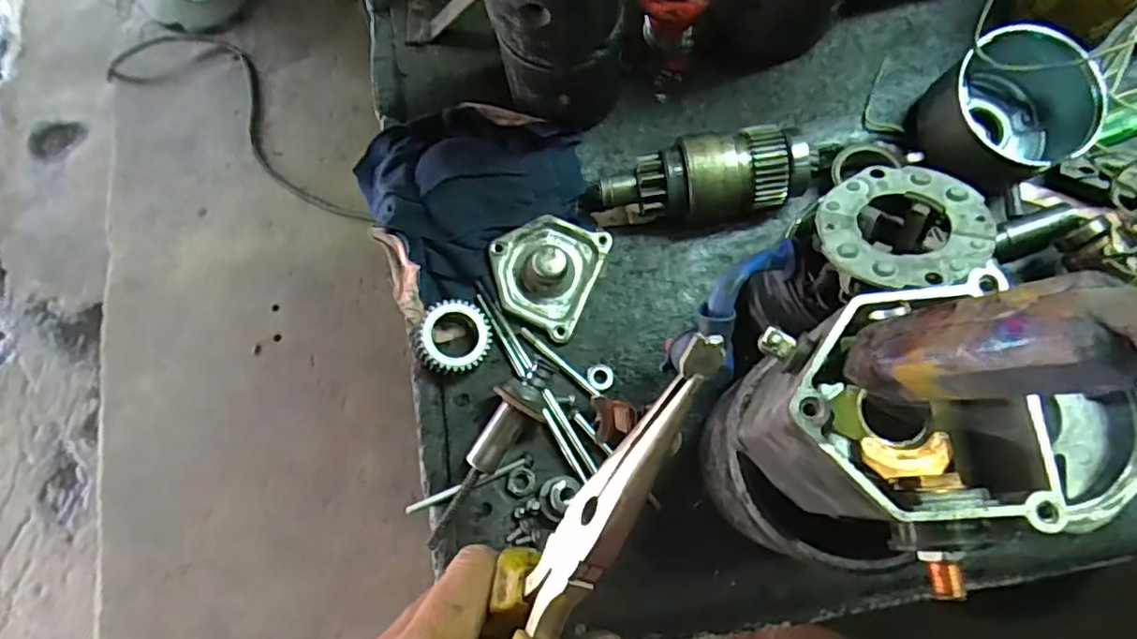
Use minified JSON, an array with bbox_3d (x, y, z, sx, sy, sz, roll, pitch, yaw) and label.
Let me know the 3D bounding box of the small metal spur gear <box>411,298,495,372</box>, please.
[{"bbox_3d":[-0.075,0.011,0.404,0.049,0.020,0.047,2,84,-21],"label":"small metal spur gear"}]

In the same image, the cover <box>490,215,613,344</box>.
[{"bbox_3d":[-0.018,-0.037,0.414,0.072,0.035,0.080,23,77,10],"label":"cover"}]

